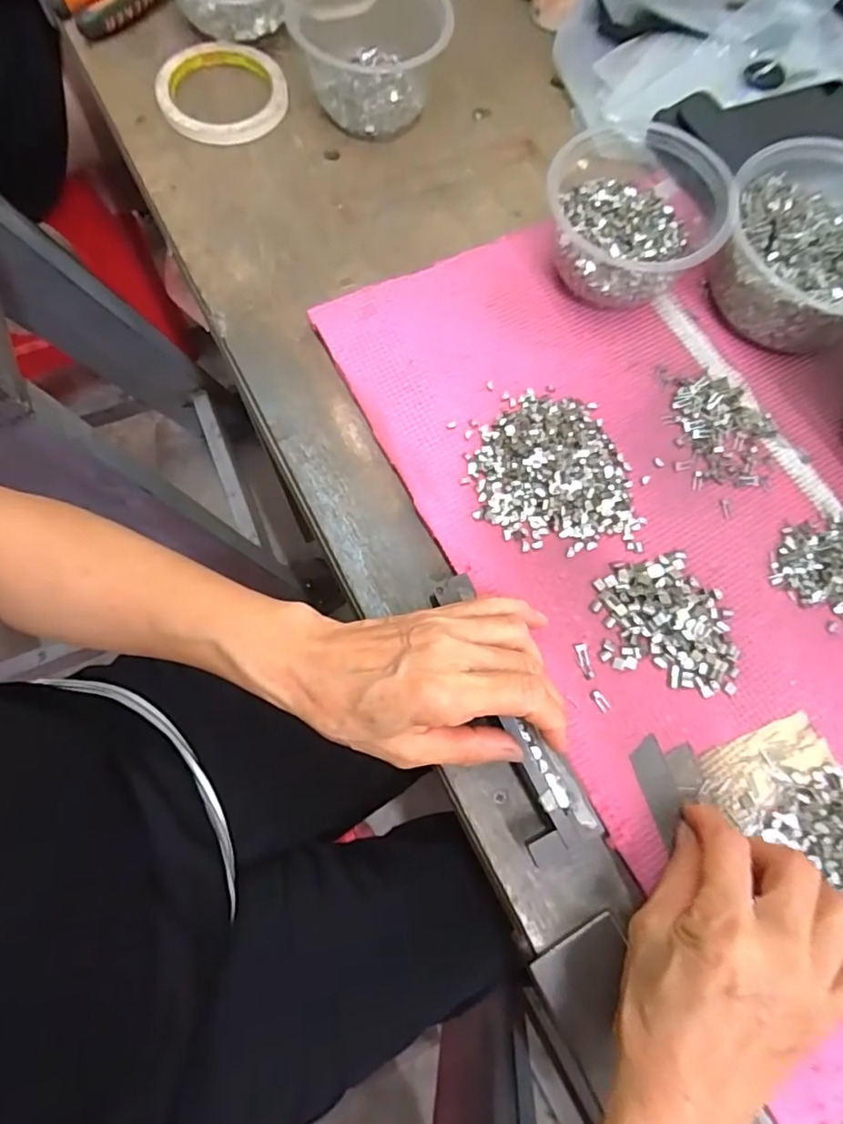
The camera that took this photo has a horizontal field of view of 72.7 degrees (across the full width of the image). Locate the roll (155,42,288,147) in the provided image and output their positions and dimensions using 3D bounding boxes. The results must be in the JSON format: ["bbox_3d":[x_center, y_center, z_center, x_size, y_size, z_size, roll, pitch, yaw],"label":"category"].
[{"bbox_3d":[-0.155,-0.369,0.449,0.096,0.013,0.093,1,73,-4],"label":"roll"}]

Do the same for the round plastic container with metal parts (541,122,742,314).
[{"bbox_3d":[0.141,-0.239,0.391,0.109,0.066,0.125,12,73,0],"label":"round plastic container with metal parts"}]

